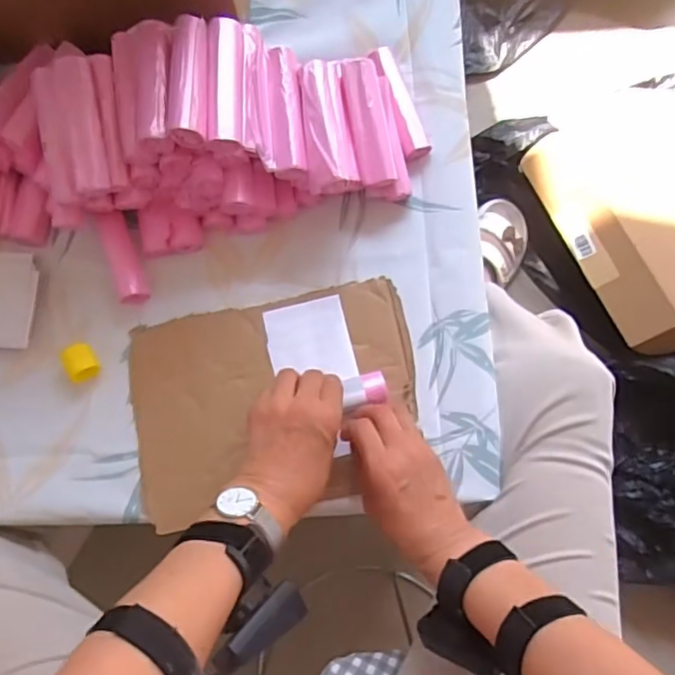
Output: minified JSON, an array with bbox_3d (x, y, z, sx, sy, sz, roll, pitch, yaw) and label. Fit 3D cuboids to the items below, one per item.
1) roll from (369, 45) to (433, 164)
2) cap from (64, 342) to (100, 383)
[{"bbox_3d":[0.063,-0.246,0.624,0.029,0.023,0.125,-20,80,-2],"label":"roll"},{"bbox_3d":[-0.246,0.024,0.581,0.026,0.019,0.033,-28,81,-3],"label":"cap"}]

